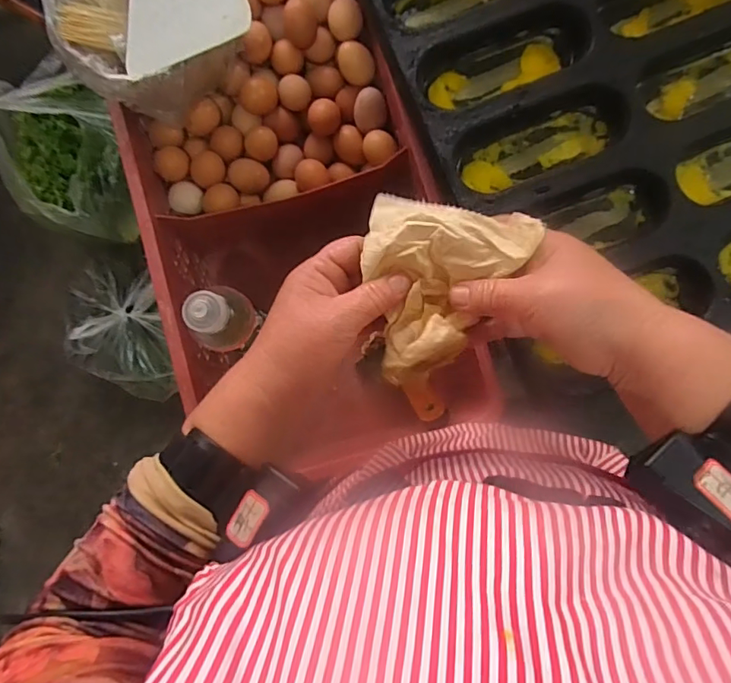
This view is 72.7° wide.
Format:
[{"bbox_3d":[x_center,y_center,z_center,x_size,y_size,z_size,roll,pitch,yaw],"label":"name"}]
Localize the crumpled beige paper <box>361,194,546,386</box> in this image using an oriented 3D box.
[{"bbox_3d":[0.043,-0.031,0.312,0.097,0.035,0.116,14,85,3],"label":"crumpled beige paper"}]

